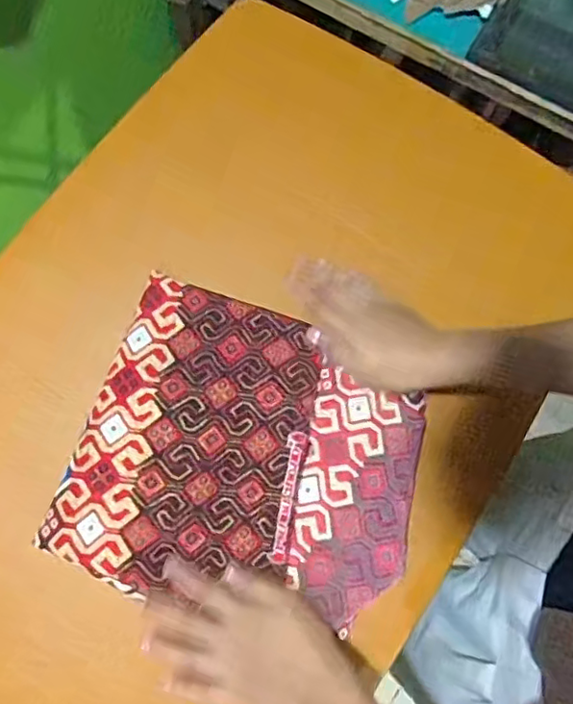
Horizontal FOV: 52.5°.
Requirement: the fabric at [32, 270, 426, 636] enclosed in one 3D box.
[{"bbox_3d":[-0.031,0.085,0.476,0.271,0.013,0.240,19,77,4],"label":"fabric"}]

